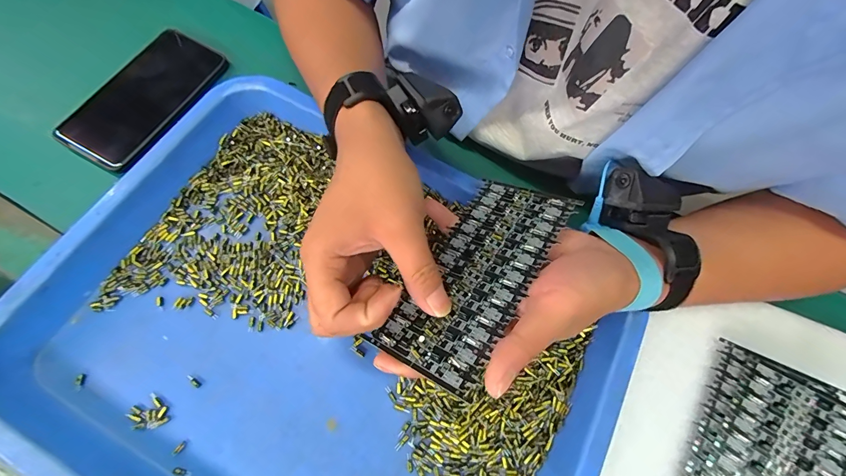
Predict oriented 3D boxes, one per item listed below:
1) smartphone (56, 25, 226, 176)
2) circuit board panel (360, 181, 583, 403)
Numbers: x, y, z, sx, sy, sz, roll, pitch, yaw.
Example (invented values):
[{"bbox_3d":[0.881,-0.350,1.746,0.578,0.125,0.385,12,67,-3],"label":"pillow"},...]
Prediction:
[{"bbox_3d":[-0.282,-0.146,0.383,0.084,0.014,0.166,27,68,6],"label":"smartphone"},{"bbox_3d":[0.039,0.020,0.259,0.075,0.004,0.161,20,58,32],"label":"circuit board panel"}]

